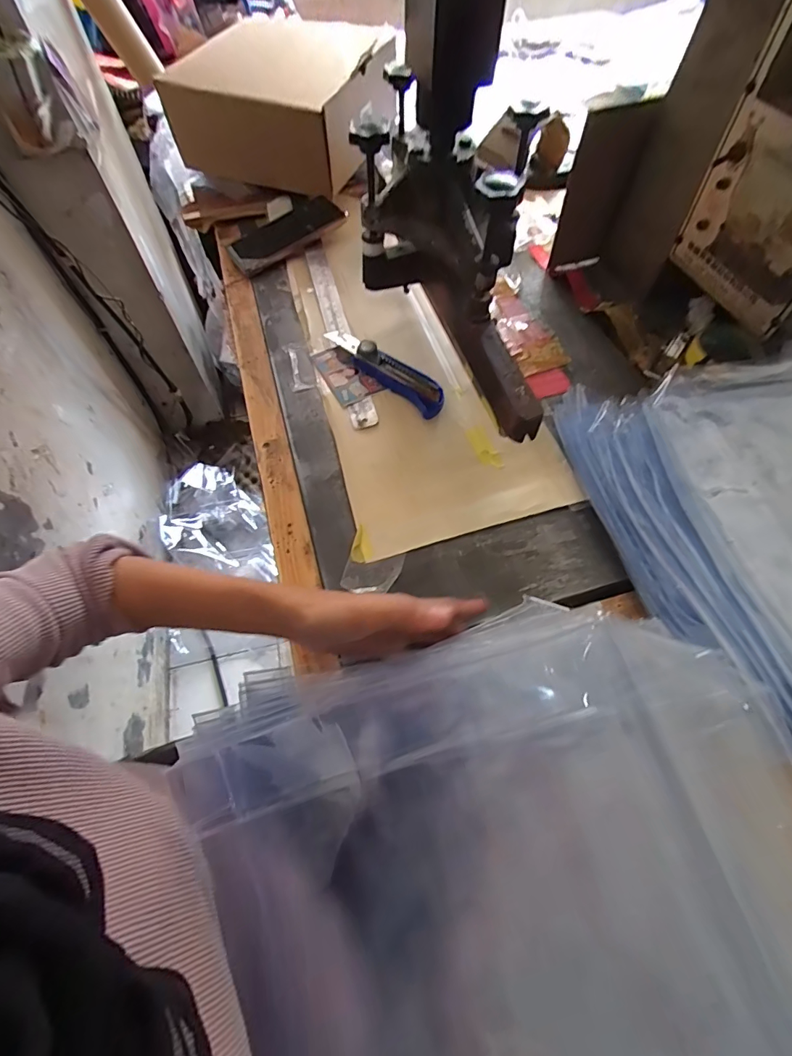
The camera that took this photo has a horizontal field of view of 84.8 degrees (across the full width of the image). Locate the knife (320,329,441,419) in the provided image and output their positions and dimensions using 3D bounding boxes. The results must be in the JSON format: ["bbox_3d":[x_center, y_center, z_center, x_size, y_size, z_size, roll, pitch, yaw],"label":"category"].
[{"bbox_3d":[-0.010,-0.177,0.481,0.037,0.027,0.169,-38,67,-19],"label":"knife"}]

